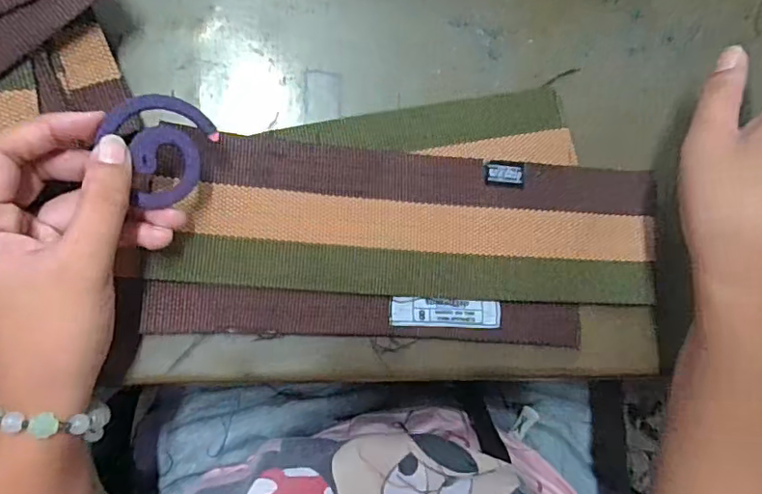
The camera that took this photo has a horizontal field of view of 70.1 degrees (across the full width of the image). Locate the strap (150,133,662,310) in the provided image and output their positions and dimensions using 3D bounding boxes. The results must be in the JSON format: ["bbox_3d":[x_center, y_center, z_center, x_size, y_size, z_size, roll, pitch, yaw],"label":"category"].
[{"bbox_3d":[0.027,-0.013,0.298,0.266,0.010,0.078,3,85,-9],"label":"strap"}]

